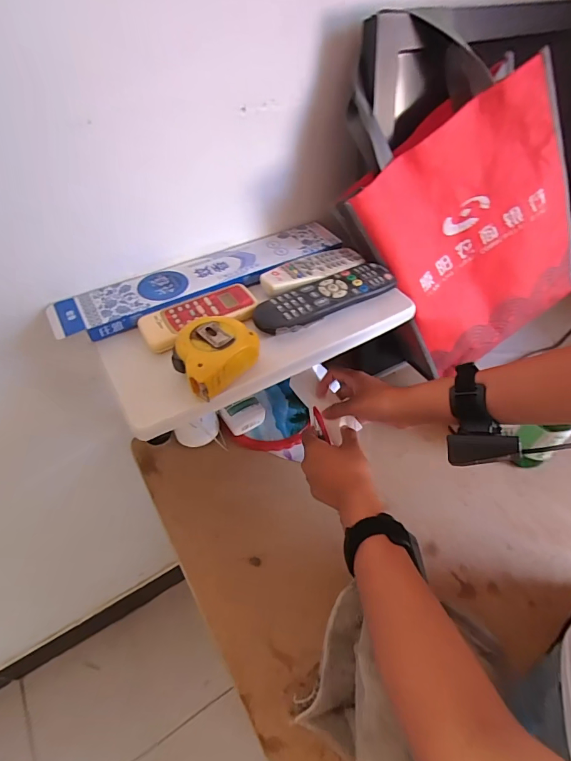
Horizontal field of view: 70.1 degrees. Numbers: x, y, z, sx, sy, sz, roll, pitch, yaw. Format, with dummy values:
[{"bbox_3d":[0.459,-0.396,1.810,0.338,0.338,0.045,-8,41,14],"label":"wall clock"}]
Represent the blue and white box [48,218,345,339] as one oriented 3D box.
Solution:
[{"bbox_3d":[-0.097,-0.134,0.504,0.361,0.022,0.075,-28,56,-20],"label":"blue and white box"}]

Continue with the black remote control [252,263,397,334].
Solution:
[{"bbox_3d":[0.047,-0.103,0.484,0.187,0.017,0.053,-27,55,-19],"label":"black remote control"}]

